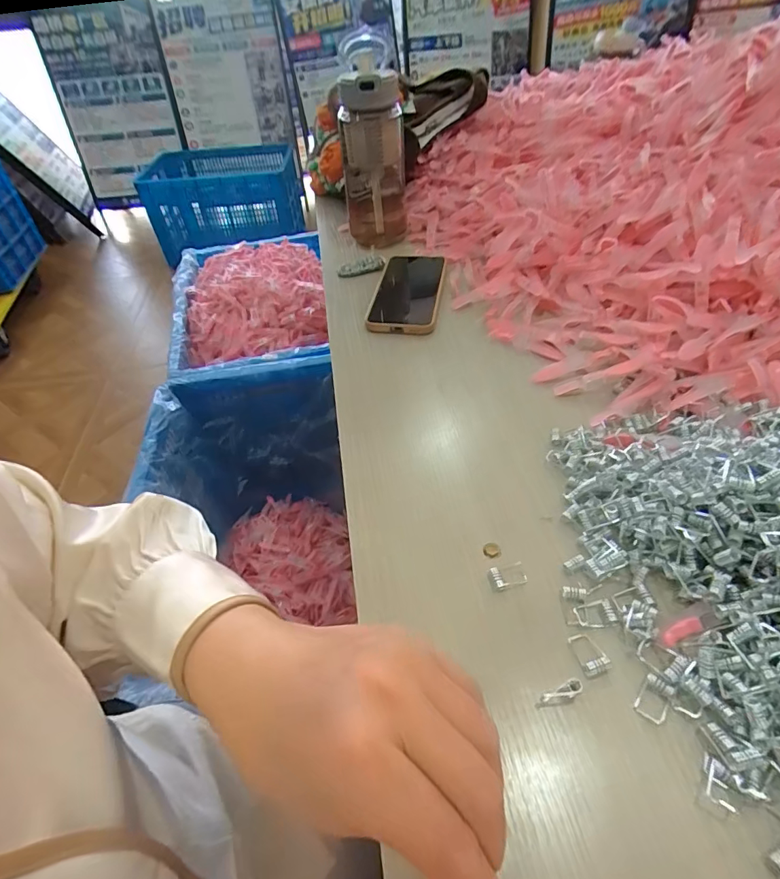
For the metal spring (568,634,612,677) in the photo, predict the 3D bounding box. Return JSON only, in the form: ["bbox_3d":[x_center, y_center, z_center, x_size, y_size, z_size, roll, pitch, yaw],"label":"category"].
[{"bbox_3d":[0.113,0.121,0.266,0.016,0.004,0.023,-13,46,-8],"label":"metal spring"}]

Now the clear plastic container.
[{"bbox_3d":[-0.021,-0.355,0.608,0.079,0.189,0.094,-2,46,3],"label":"clear plastic container"}]

